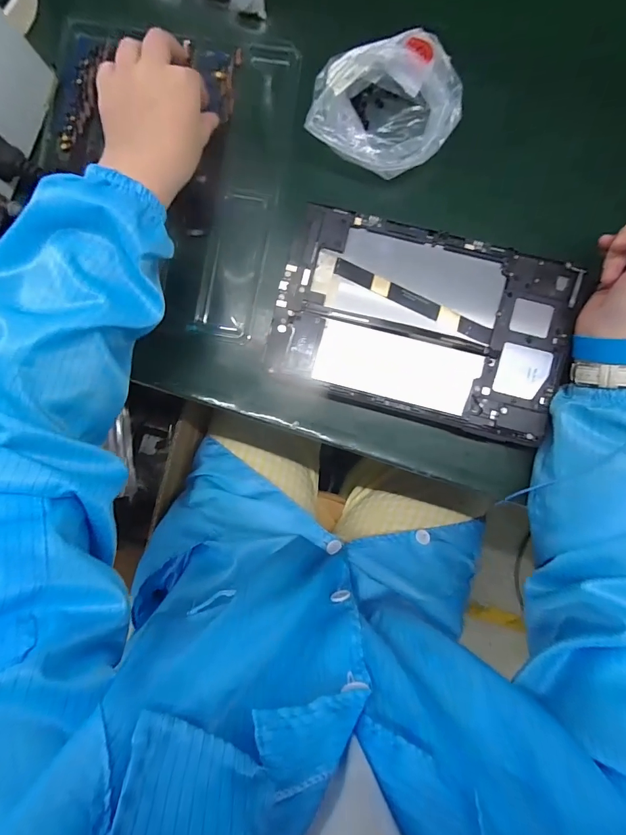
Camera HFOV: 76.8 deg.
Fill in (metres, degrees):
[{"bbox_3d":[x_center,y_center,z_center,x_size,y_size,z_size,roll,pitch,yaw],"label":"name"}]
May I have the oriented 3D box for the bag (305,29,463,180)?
[{"bbox_3d":[0.060,-0.261,0.338,0.125,0.054,0.100,5,86,1],"label":"bag"}]

